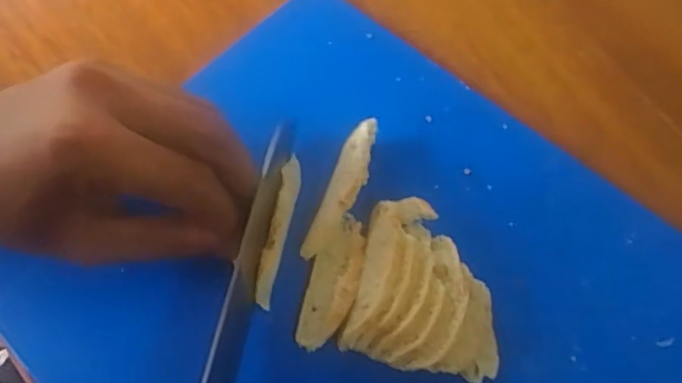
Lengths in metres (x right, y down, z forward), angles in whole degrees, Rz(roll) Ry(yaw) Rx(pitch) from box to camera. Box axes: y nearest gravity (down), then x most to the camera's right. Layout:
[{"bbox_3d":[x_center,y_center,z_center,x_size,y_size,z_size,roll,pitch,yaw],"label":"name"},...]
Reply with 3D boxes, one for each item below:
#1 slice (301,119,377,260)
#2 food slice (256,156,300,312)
[{"bbox_3d":[0.002,-0.001,0.287,0.015,0.016,0.071,19,66,11],"label":"slice"},{"bbox_3d":[-0.027,0.016,0.280,0.009,0.014,0.071,7,65,5],"label":"food slice"}]

